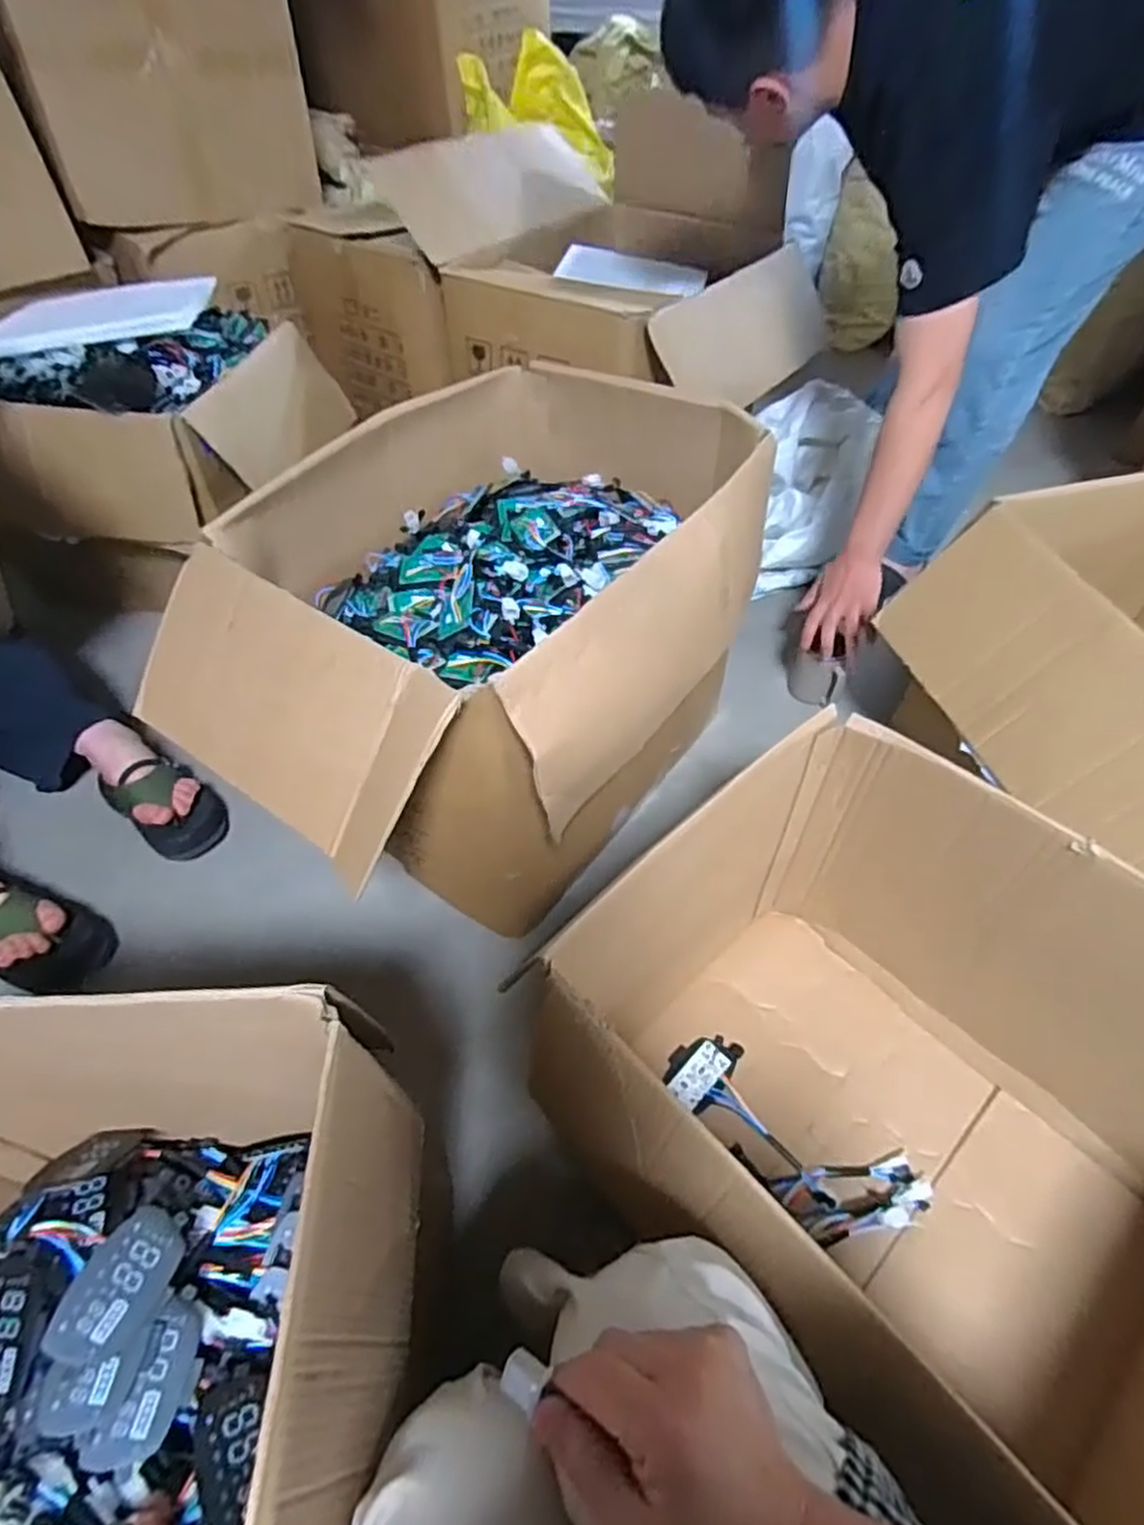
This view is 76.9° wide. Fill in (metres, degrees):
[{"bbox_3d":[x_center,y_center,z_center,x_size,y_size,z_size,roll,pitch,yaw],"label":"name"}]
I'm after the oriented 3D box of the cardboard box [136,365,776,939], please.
[{"bbox_3d":[-0.095,-0.168,1.001,0.522,0.414,0.780,29,56,22],"label":"cardboard box"}]

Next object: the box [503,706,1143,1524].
[{"bbox_3d":[0.327,0.338,0.684,0.481,0.407,0.598,-36,60,-27],"label":"box"}]

